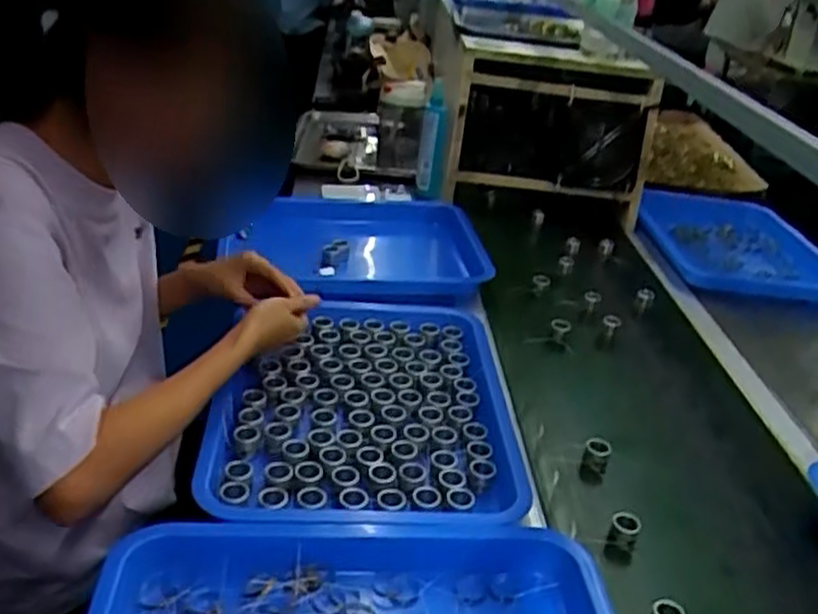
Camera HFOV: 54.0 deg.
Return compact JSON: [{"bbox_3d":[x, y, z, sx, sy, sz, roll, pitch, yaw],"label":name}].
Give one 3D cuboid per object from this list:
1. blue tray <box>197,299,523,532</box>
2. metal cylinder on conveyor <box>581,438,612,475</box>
[{"bbox_3d":[-0.047,0.094,0.823,0.297,0.033,0.374,3,30,-8],"label":"blue tray"},{"bbox_3d":[0.189,0.149,0.809,0.026,0.027,0.026,17,31,16],"label":"metal cylinder on conveyor"}]

